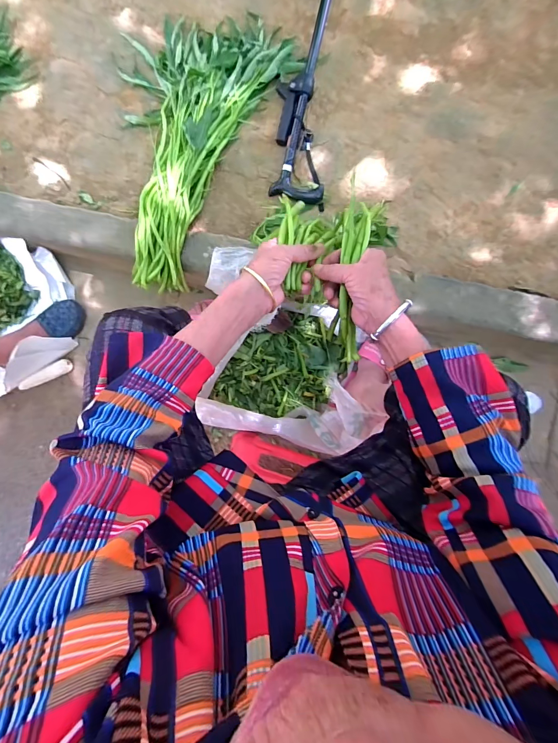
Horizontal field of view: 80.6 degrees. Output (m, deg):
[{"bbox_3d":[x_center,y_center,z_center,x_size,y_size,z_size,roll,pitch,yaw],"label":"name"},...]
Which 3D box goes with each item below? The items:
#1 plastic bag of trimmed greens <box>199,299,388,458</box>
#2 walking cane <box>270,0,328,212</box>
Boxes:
[{"bbox_3d":[0.025,0.014,0.717,0.361,0.137,0.280,12,85,2],"label":"plastic bag of trimmed greens"},{"bbox_3d":[0.083,-0.746,0.703,0.124,0.073,0.764,8,87,2],"label":"walking cane"}]

